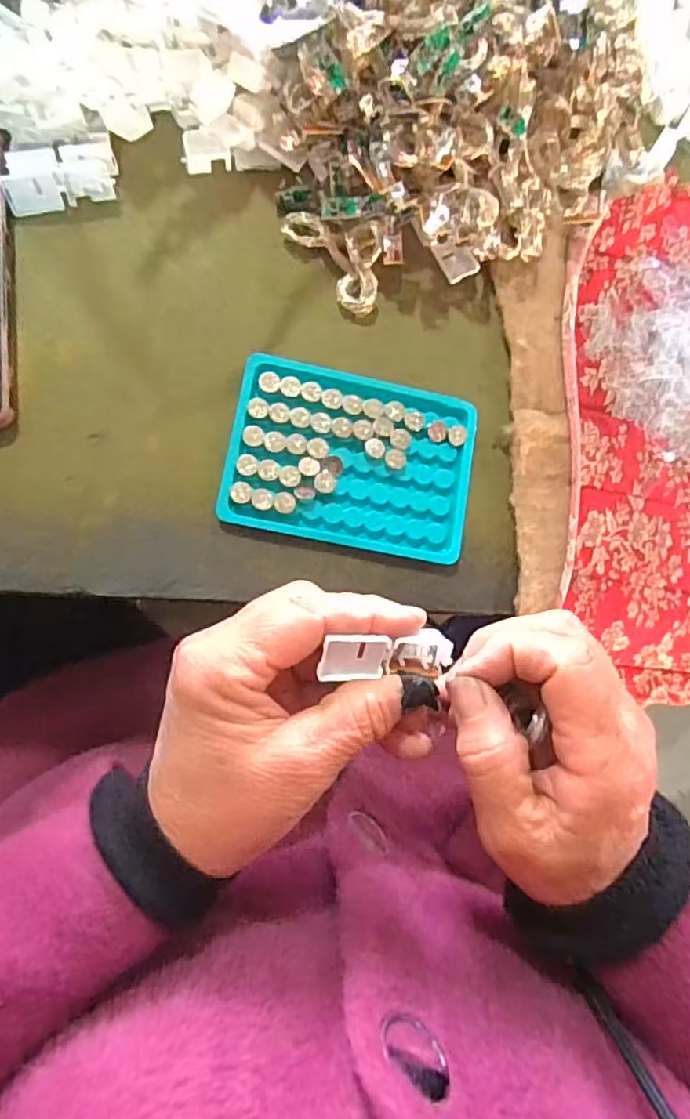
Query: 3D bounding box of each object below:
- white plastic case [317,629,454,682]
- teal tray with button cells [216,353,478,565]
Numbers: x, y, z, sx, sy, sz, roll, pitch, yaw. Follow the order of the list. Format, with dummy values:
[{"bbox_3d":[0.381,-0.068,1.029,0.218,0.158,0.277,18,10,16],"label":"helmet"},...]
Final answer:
[{"bbox_3d":[0.016,0.039,0.247,0.054,0.012,0.017,-1,83,-22],"label":"white plastic case"},{"bbox_3d":[0.004,-0.054,0.337,0.130,0.012,0.093,10,80,-7],"label":"teal tray with button cells"}]

